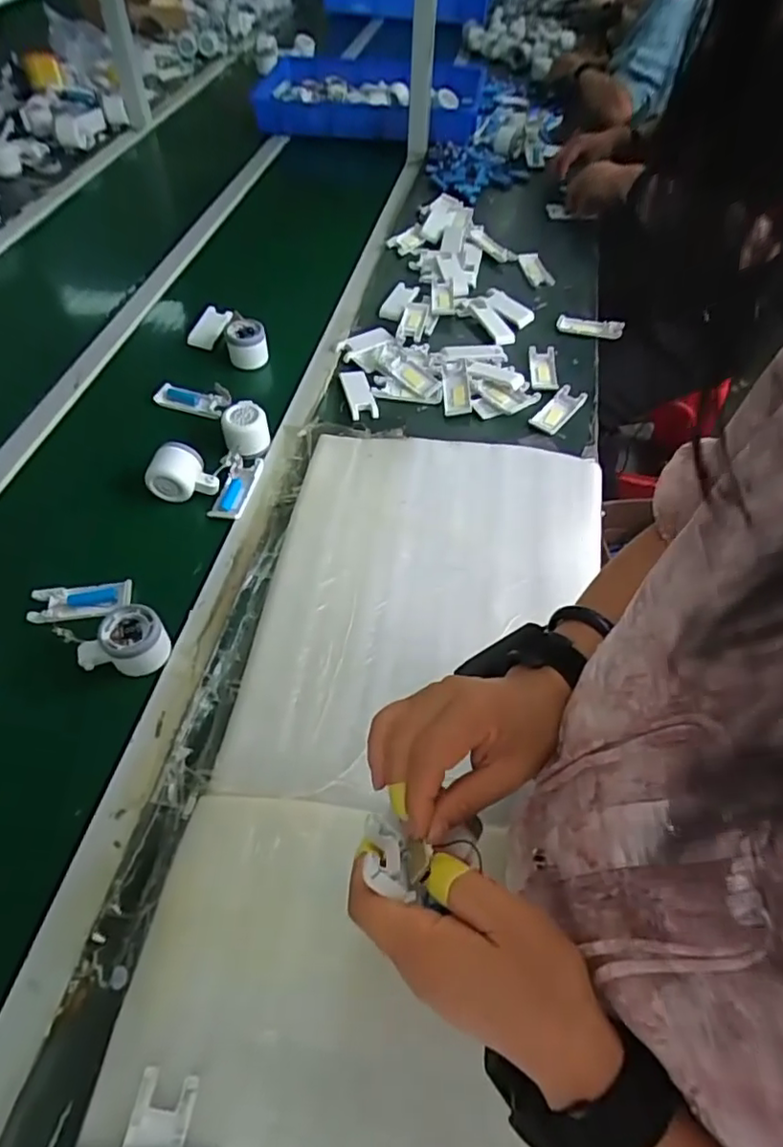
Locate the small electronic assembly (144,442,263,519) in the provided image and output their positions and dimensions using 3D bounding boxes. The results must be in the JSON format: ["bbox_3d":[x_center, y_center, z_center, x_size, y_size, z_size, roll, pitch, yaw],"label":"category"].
[{"bbox_3d":[-0.235,-0.130,0.748,0.119,0.052,0.097,8,54,4],"label":"small electronic assembly"}]

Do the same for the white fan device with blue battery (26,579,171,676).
[{"bbox_3d":[-0.308,0.042,0.630,0.164,0.049,0.090,32,59,19],"label":"white fan device with blue battery"}]

